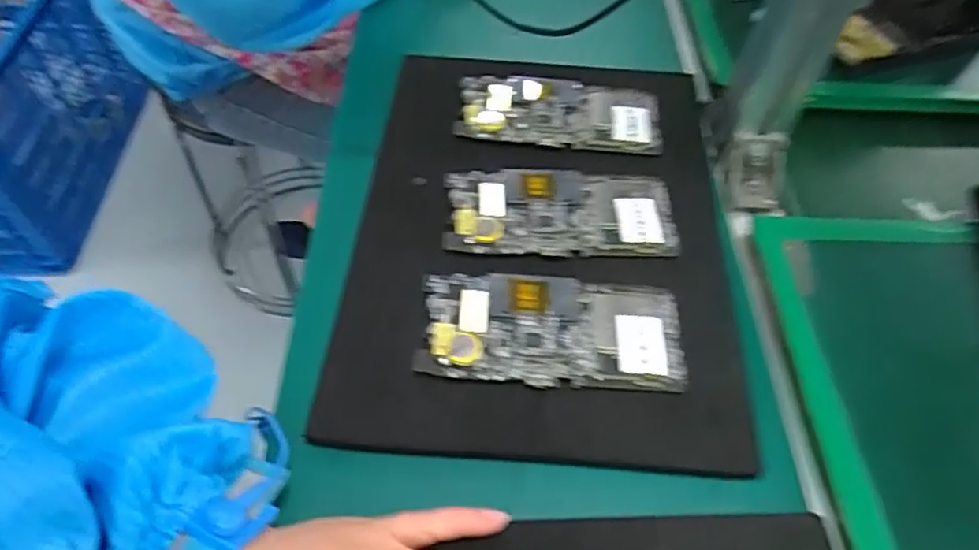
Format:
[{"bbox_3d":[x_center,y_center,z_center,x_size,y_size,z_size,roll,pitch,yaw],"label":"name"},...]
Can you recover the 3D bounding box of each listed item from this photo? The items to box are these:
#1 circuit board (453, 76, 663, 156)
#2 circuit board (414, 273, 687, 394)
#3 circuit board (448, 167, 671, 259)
[{"bbox_3d":[0.054,-0.127,0.494,0.155,0.008,0.069,6,55,1],"label":"circuit board"},{"bbox_3d":[0.038,0.032,0.383,0.154,0.006,0.072,5,55,1],"label":"circuit board"},{"bbox_3d":[0.050,-0.044,0.436,0.154,0.006,0.069,3,55,-1],"label":"circuit board"}]

